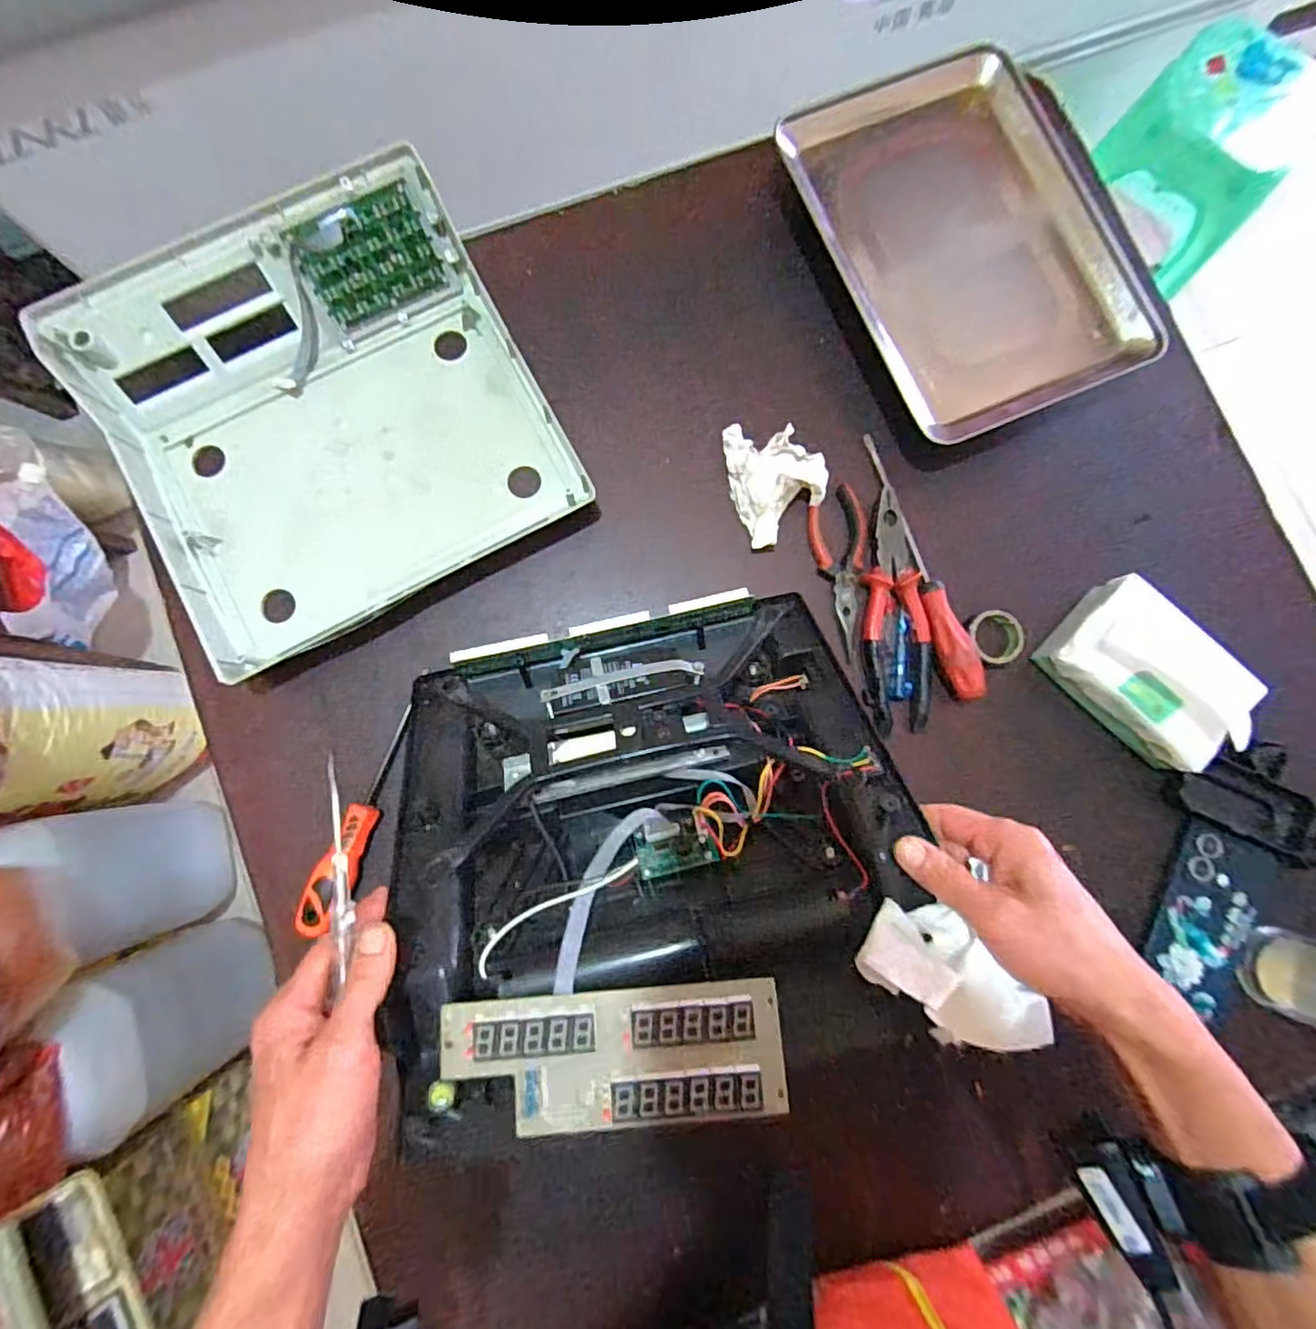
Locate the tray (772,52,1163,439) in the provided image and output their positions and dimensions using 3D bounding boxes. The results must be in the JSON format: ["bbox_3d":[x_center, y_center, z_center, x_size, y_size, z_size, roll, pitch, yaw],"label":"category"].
[{"bbox_3d":[0.279,-0.379,0.582,0.250,0.060,0.338,-21,84,-4],"label":"tray"}]

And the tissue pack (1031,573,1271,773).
[{"bbox_3d":[0.411,0.007,0.528,0.145,0.068,0.100,42,84,3],"label":"tissue pack"}]

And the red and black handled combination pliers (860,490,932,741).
[{"bbox_3d":[0.204,-0.046,0.547,0.054,0.020,0.202,-4,83,-3],"label":"red and black handled combination pliers"}]

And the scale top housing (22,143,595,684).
[{"bbox_3d":[-0.281,-0.210,0.543,0.343,0.077,0.327,-29,85,-5],"label":"scale top housing"}]

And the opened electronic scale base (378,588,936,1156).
[{"bbox_3d":[-0.007,0.098,0.420,0.331,0.071,0.330,-13,50,-3],"label":"opened electronic scale base"}]

